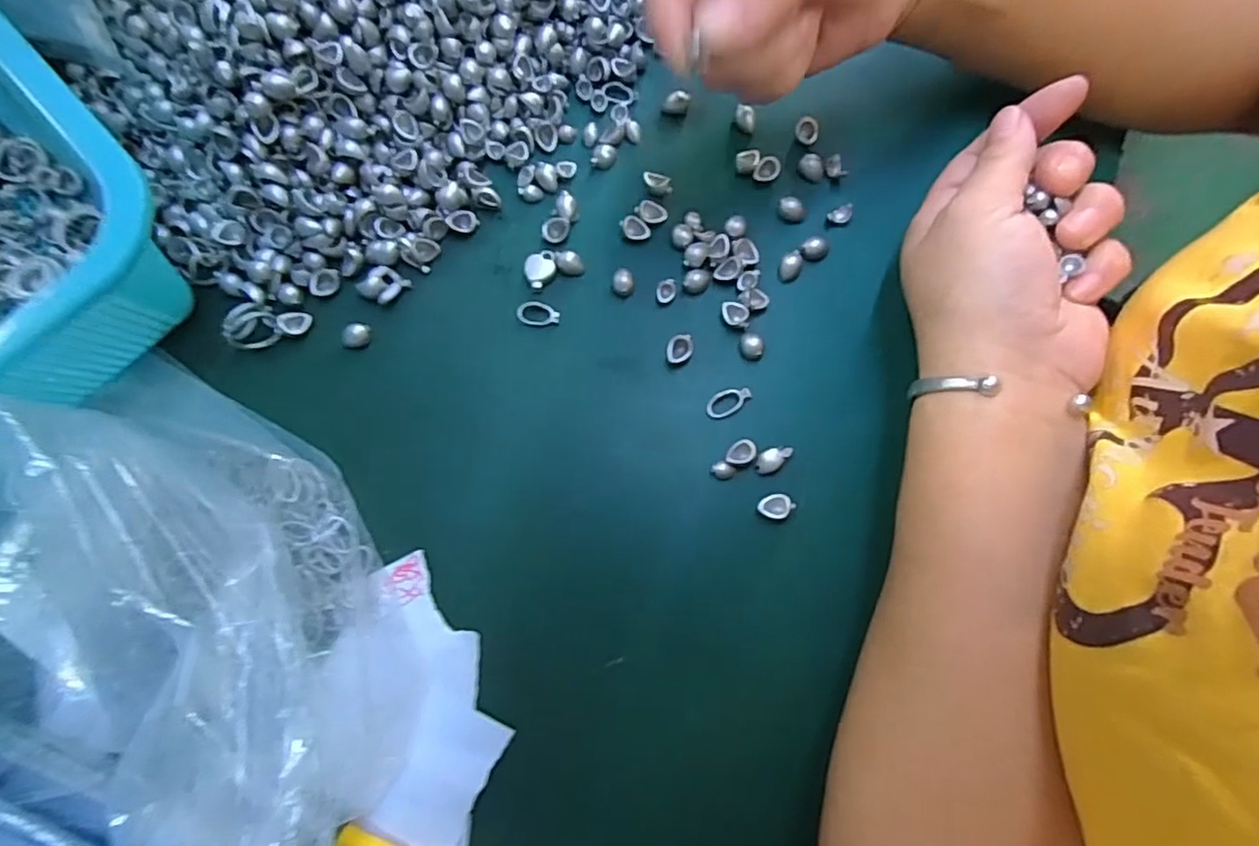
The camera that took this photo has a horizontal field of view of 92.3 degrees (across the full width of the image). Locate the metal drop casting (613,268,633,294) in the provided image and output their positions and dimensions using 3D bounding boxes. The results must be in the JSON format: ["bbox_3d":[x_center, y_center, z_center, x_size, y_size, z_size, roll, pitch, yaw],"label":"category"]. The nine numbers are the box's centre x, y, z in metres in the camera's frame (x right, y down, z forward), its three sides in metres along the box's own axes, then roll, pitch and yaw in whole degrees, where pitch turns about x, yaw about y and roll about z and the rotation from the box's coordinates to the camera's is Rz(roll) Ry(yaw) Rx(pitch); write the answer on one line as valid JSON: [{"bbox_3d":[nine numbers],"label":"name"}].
[{"bbox_3d":[-0.003,-0.063,0.266,0.009,0.005,0.012,2,77,-1],"label":"metal drop casting"}]

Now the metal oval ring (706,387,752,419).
[{"bbox_3d":[0.042,-0.009,0.256,0.020,0.004,0.010,-21,79,-6],"label":"metal oval ring"}]

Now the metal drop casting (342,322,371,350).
[{"bbox_3d":[-0.118,-0.038,0.259,0.013,0.004,0.011,-16,78,-5],"label":"metal drop casting"}]

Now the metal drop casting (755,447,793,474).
[{"bbox_3d":[0.059,0.015,0.249,0.017,0.004,0.008,-33,80,5],"label":"metal drop casting"}]

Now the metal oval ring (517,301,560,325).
[{"bbox_3d":[-0.040,-0.048,0.263,0.018,0.004,0.010,1,77,-2],"label":"metal oval ring"}]

